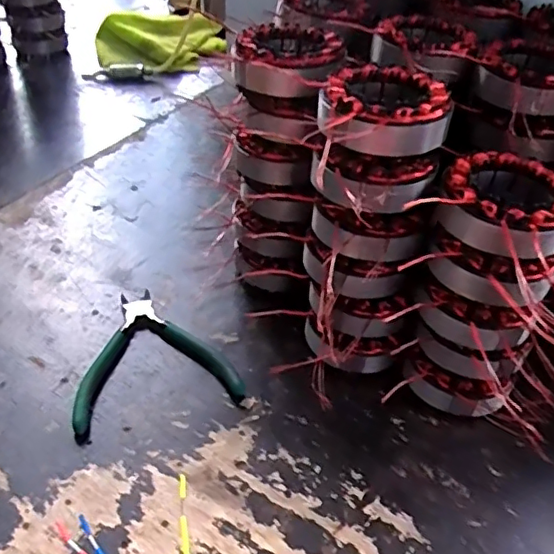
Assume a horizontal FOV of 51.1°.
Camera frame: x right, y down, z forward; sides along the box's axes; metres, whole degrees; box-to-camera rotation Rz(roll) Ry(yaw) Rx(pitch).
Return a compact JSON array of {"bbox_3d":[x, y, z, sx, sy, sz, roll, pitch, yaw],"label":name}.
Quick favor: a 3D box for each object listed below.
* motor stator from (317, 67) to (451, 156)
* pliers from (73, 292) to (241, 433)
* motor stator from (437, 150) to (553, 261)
[{"bbox_3d":[0.071,-0.115,0.399,0.083,0.032,0.083,0,42,-3],"label":"motor stator"},{"bbox_3d":[-0.104,0.060,0.485,0.127,0.013,0.133,-10,43,-14],"label":"pliers"},{"bbox_3d":[0.151,-0.047,0.383,0.083,0.028,0.094,19,44,17],"label":"motor stator"}]

